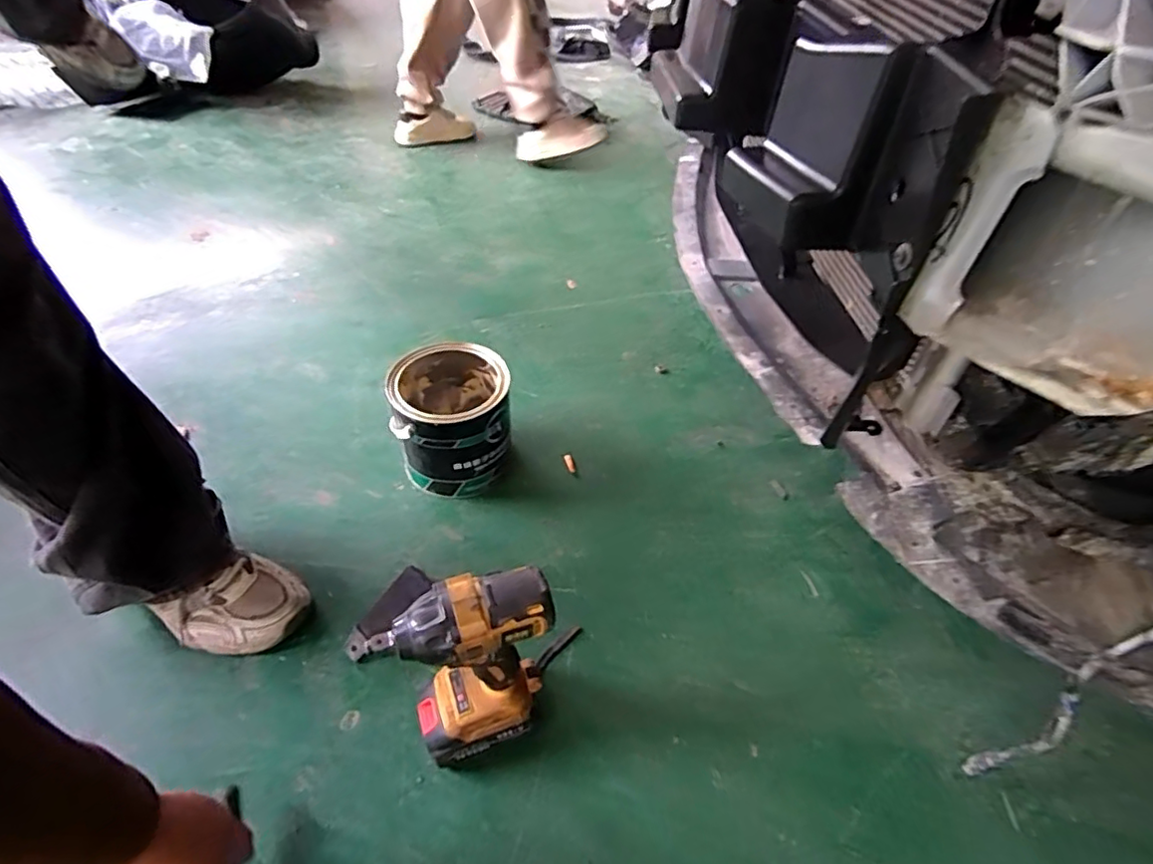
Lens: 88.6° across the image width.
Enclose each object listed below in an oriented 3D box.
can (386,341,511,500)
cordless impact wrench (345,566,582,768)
[{"bbox_3d":[-0.175,-0.016,0.842,0.152,0.163,0.164,-5,48,-9],"label":"can"},{"bbox_3d":[-0.094,0.227,0.551,0.132,0.251,0.070,-15,51,-18],"label":"cordless impact wrench"}]

